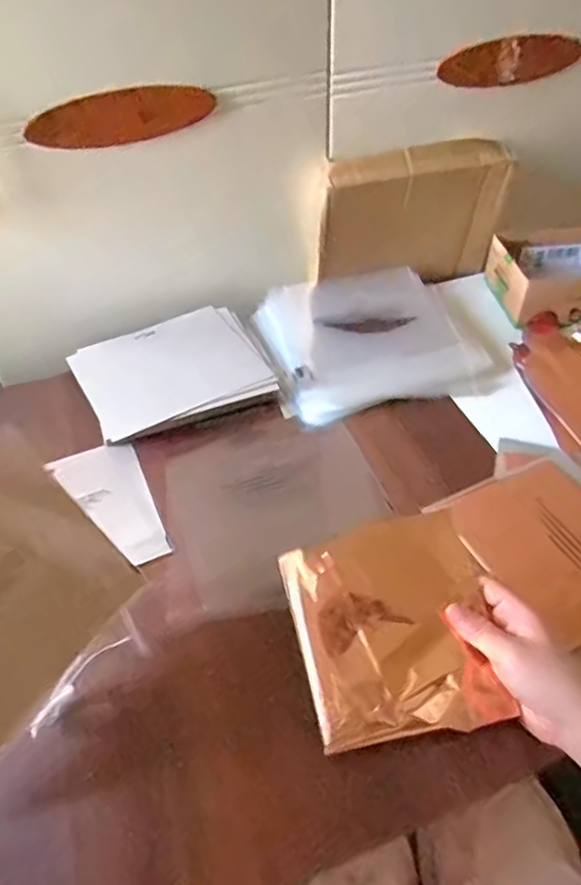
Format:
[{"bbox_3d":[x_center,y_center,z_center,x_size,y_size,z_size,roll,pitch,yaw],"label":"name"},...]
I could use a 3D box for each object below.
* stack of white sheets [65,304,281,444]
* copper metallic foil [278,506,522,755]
[{"bbox_3d":[-0.133,-0.081,0.677,0.202,0.033,0.168,-24,51,-18],"label":"stack of white sheets"},{"bbox_3d":[0.077,0.136,0.433,0.140,0.018,0.149,-15,65,-3],"label":"copper metallic foil"}]

